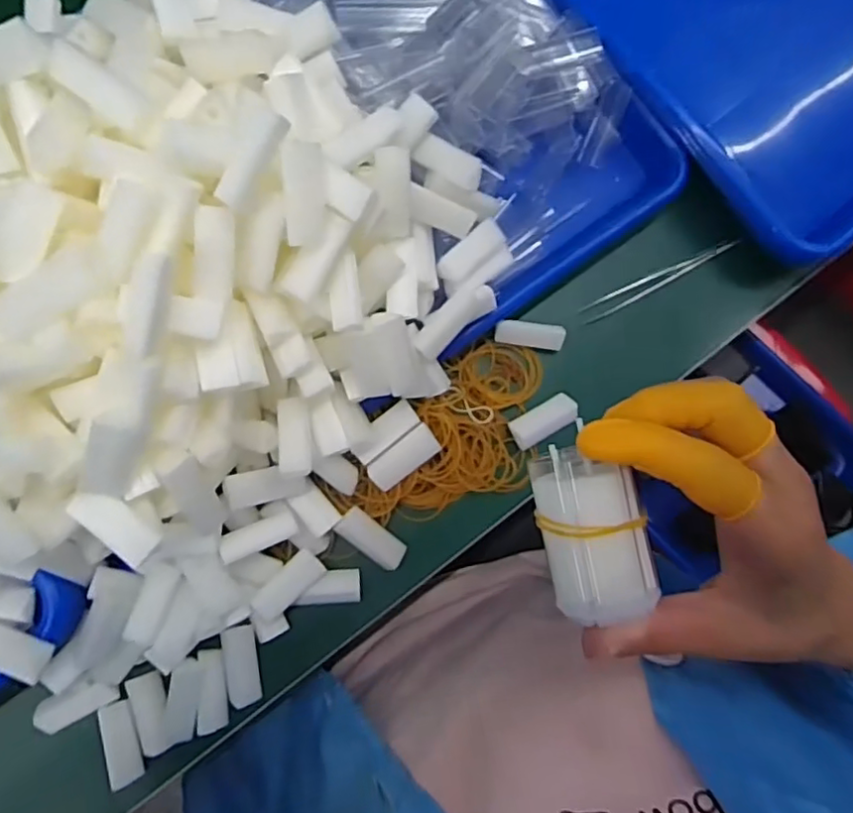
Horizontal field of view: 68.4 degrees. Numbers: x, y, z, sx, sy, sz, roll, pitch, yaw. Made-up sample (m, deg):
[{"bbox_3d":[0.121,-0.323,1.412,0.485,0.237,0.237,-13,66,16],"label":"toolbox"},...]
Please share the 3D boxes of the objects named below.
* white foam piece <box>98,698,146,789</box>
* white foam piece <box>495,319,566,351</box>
[{"bbox_3d":[-0.183,0.202,0.375,0.015,0.010,0.047,-15,82,-5],"label":"white foam piece"},{"bbox_3d":[0.070,-0.049,0.421,0.045,0.009,0.014,10,81,-1],"label":"white foam piece"}]

